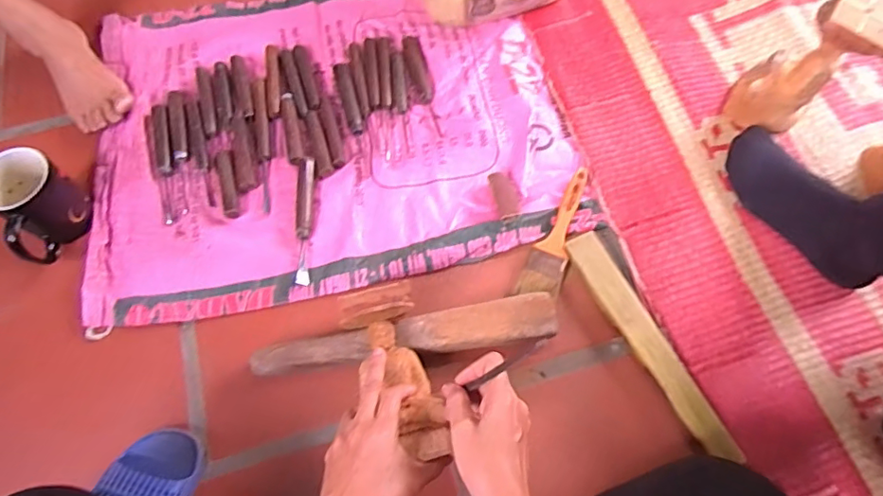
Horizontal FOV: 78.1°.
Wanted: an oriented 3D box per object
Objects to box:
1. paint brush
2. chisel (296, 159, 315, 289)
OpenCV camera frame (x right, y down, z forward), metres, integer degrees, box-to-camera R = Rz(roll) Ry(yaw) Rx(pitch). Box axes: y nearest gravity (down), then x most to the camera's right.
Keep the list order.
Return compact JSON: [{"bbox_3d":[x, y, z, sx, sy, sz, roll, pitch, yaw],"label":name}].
[{"bbox_3d":[0.139,-0.022,0.648,0.045,0.008,0.172,19,68,10],"label":"paint brush"},{"bbox_3d":[-0.168,-0.036,0.666,0.019,0.012,0.170,-3,66,0],"label":"chisel"}]

